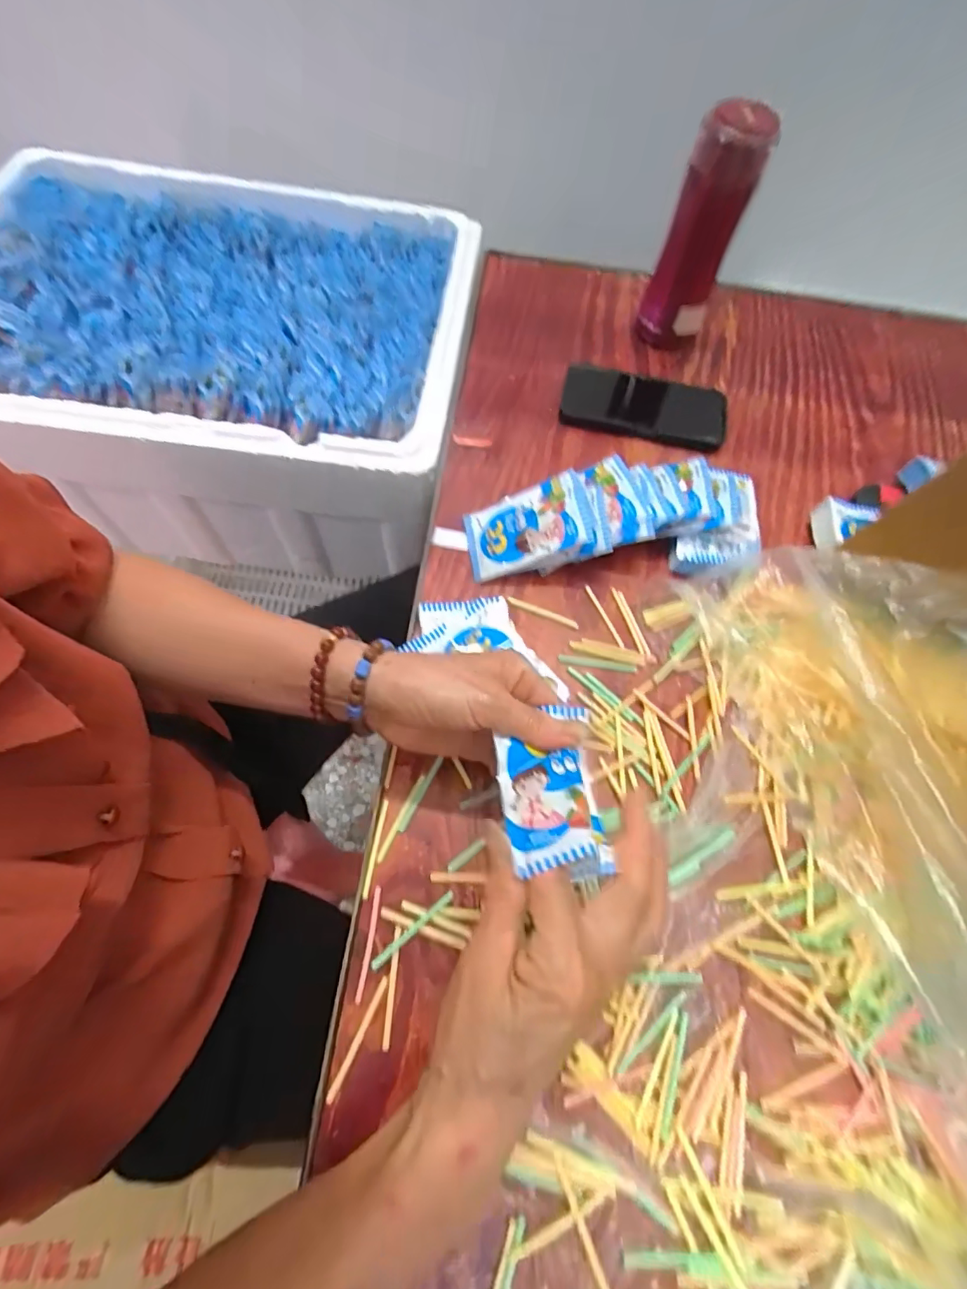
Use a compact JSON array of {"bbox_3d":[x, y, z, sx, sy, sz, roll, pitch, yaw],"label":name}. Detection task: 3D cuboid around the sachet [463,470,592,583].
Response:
[{"bbox_3d":[0.035,-0.100,0.434,0.103,0.019,0.074,-21,61,14],"label":"sachet"}]

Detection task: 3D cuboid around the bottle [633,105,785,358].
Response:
[{"bbox_3d":[0.214,-0.402,0.520,0.067,0.193,0.061,21,64,5],"label":"bottle"}]

